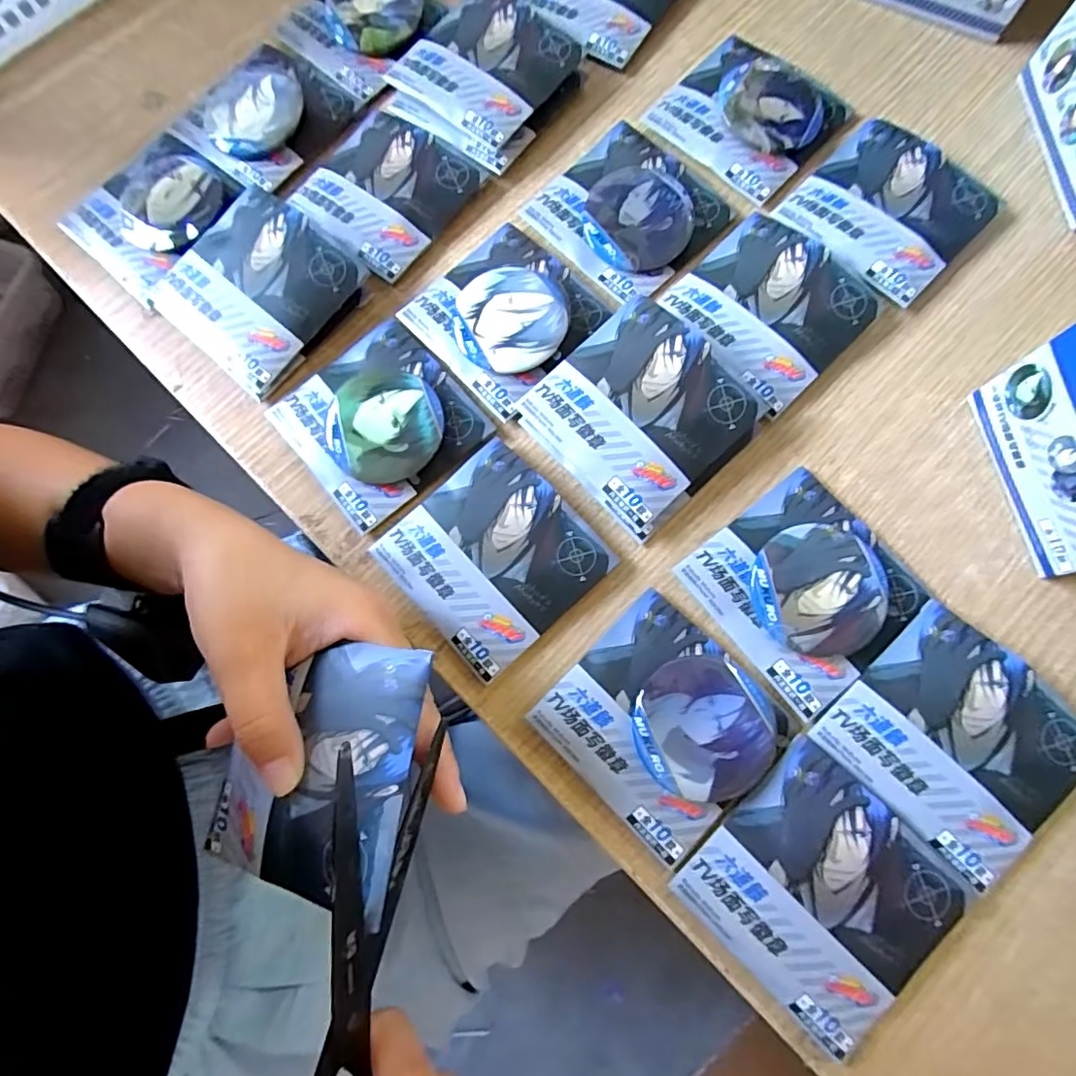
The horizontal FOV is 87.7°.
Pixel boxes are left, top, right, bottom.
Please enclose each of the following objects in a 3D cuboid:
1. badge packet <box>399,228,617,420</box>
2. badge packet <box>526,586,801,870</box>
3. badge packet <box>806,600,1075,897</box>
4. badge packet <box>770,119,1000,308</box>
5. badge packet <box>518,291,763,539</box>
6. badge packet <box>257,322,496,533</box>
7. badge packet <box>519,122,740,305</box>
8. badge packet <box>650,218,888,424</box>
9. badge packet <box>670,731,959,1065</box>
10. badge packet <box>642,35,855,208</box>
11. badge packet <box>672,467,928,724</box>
[{"bbox_3d":[-0.014,-0.114,0.278,0.080,0.010,0.081,-44,80,-9],"label":"badge packet"},{"bbox_3d":[0.053,0.077,0.234,0.080,0.012,0.084,-44,80,-9],"label":"badge packet"},{"bbox_3d":[0.171,0.083,0.229,0.081,0.012,0.082,-41,79,-8],"label":"badge packet"},{"bbox_3d":[0.180,-0.171,0.289,0.081,0.010,0.083,-43,80,-9],"label":"badge packet"},{"bbox_3d":[0.048,-0.058,0.258,0.082,0.020,0.082,-44,80,-9],"label":"badge packet"},{"bbox_3d":[-0.078,-0.058,0.272,0.081,0.015,0.084,-39,79,-8],"label":"badge packet"},{"bbox_3d":[0.050,-0.175,0.291,0.084,0.007,0.083,-43,80,-9],"label":"badge packet"},{"bbox_3d":[0.112,-0.113,0.275,0.085,0.012,0.083,-42,79,-9],"label":"badge packet"},{"bbox_3d":[0.111,0.138,0.217,0.083,0.008,0.081,44,81,10],"label":"badge packet"},{"bbox_3d":[0.116,-0.234,0.303,0.086,0.012,0.080,41,80,10],"label":"badge packet"},{"bbox_3d":[0.118,0.021,0.244,0.079,0.010,0.081,-38,79,-8],"label":"badge packet"}]

